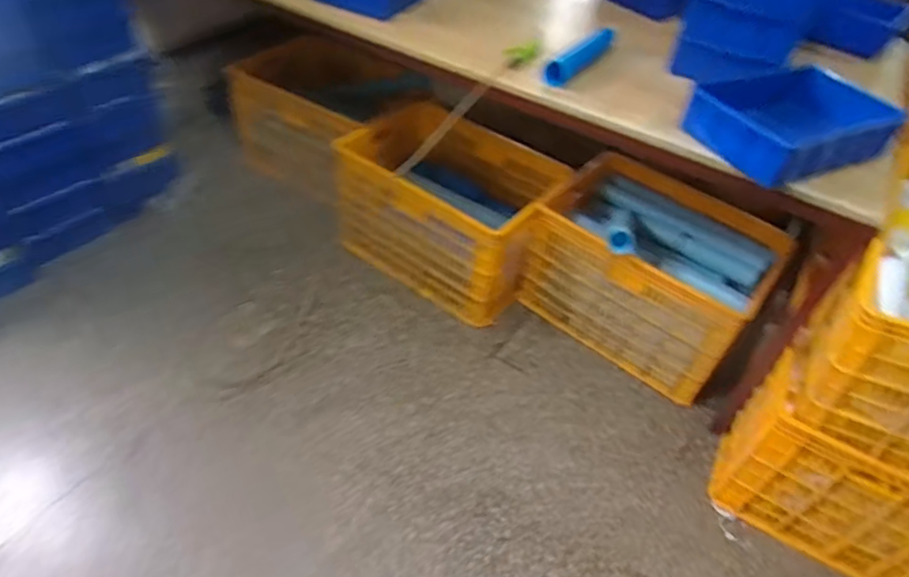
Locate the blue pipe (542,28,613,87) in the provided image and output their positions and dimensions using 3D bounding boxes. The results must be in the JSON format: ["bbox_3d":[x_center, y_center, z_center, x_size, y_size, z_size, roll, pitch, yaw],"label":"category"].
[{"bbox_3d":[0.309,-0.577,1.443,0.052,0.073,0.310,28,48,20],"label":"blue pipe"}]

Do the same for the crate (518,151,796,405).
[{"bbox_3d":[0.586,-0.083,1.831,0.647,0.423,0.478,29,48,21],"label":"crate"}]

